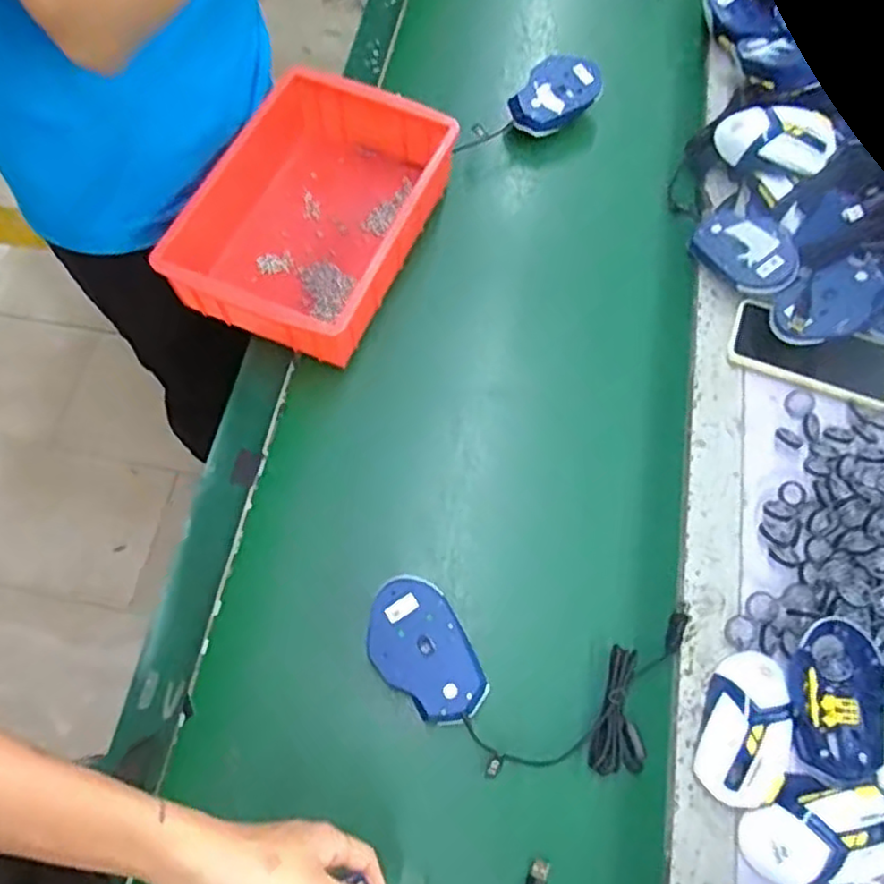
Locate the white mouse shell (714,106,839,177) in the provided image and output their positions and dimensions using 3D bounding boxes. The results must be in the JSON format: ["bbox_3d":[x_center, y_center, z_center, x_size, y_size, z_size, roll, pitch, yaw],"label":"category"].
[{"bbox_3d":[0.363,-0.330,0.739,0.118,0.043,0.059,23,69,6],"label":"white mouse shell"}]

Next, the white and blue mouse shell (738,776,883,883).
[{"bbox_3d":[0.292,0.297,0.521,0.117,0.023,0.070,-12,67,-3],"label":"white and blue mouse shell"}]

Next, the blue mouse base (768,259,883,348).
[{"bbox_3d":[0.383,-0.136,0.674,0.115,0.024,0.067,-26,72,-13],"label":"blue mouse base"}]

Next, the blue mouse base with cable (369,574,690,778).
[{"bbox_3d":[0.067,0.194,0.559,0.262,0.043,0.142,8,67,5],"label":"blue mouse base with cable"}]

